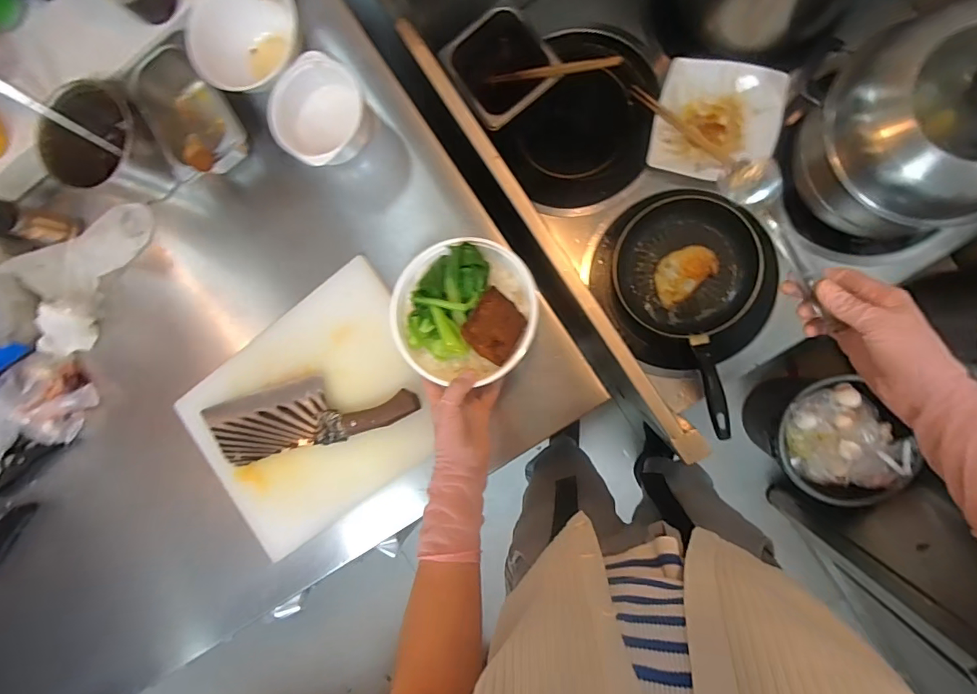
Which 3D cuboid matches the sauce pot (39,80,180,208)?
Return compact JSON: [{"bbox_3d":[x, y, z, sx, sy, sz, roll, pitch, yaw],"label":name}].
[{"bbox_3d":[-0.512,-0.272,0.646,0.138,0.101,0.126,0,91,8],"label":"sauce pot"}]

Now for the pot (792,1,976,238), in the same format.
[{"bbox_3d":[0.622,-0.304,0.661,0.267,0.240,0.258,0,91,8],"label":"pot"}]

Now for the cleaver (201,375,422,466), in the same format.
[{"bbox_3d":[-0.237,0.087,0.607,0.296,0.023,0.086,-15,89,8],"label":"cleaver"}]

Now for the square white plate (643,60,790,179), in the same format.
[{"bbox_3d":[0.399,-0.404,0.819,0.200,0.033,0.219,13,92,7],"label":"square white plate"}]

